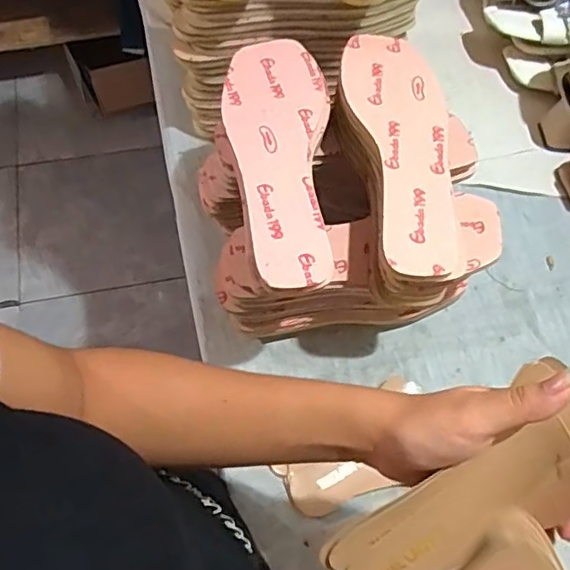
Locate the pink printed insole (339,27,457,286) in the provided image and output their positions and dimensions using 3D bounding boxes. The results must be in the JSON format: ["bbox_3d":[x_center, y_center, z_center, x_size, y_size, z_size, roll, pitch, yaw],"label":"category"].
[{"bbox_3d":[0.100,-0.116,0.491,0.078,0.007,0.234,-6,67,-7],"label":"pink printed insole"}]

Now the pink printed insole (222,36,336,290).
[{"bbox_3d":[-0.003,-0.111,0.477,0.083,0.008,0.235,-3,65,-4],"label":"pink printed insole"}]

